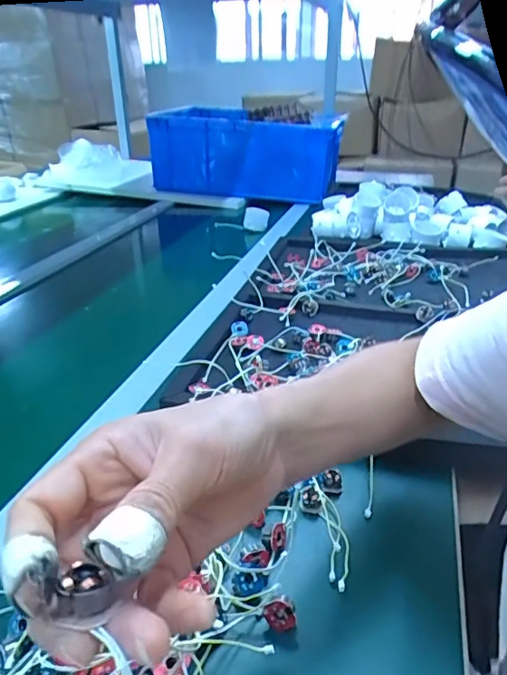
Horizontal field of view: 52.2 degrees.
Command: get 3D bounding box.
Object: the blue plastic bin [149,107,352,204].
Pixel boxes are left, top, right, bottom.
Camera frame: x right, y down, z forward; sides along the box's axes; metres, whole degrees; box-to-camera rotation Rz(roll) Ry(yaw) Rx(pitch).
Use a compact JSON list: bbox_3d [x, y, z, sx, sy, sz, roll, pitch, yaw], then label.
[{"bbox_3d":[-0.008,-0.496,1.365,0.454,0.191,0.370,1,27,4],"label":"blue plastic bin"}]

